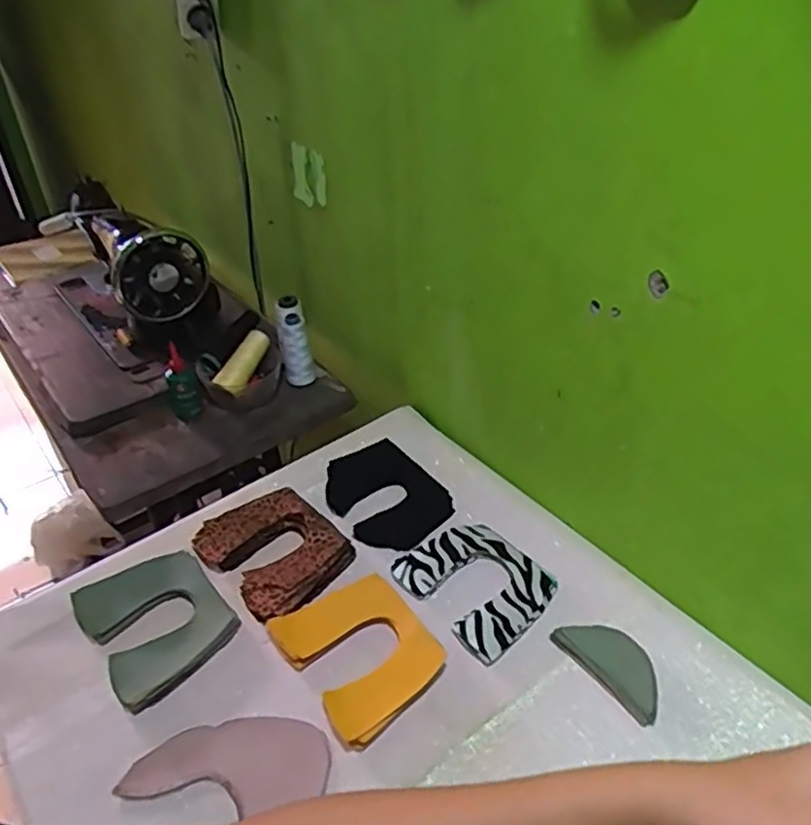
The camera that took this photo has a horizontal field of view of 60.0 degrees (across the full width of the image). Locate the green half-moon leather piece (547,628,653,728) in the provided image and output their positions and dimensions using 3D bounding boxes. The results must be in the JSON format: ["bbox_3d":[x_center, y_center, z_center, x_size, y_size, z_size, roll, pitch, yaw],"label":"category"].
[{"bbox_3d":[0.206,0.243,0.680,0.069,0.015,0.115,-23,43,-25],"label":"green half-moon leather piece"}]

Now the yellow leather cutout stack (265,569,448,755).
[{"bbox_3d":[-0.043,0.231,0.687,0.124,0.020,0.158,-25,44,-27],"label":"yellow leather cutout stack"}]

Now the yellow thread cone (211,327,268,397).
[{"bbox_3d":[-0.237,-0.075,1.034,0.038,0.035,0.114,15,58,20],"label":"yellow thread cone"}]

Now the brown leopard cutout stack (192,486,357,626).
[{"bbox_3d":[-0.152,0.148,0.798,0.162,0.025,0.130,30,48,34],"label":"brown leopard cutout stack"}]

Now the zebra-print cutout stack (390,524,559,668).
[{"bbox_3d":[0.080,0.180,0.757,0.130,0.010,0.153,-28,45,-29],"label":"zebra-print cutout stack"}]

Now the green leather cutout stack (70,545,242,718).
[{"bbox_3d":[-0.259,0.218,0.733,0.128,0.032,0.153,-30,46,-31],"label":"green leather cutout stack"}]

